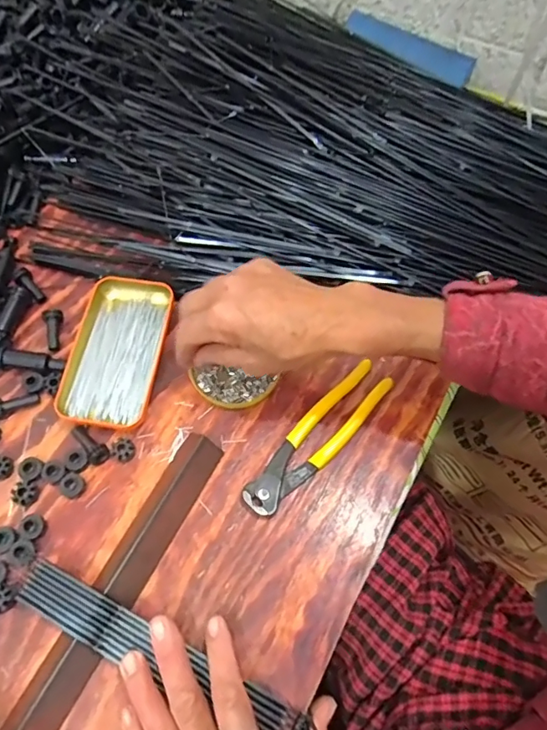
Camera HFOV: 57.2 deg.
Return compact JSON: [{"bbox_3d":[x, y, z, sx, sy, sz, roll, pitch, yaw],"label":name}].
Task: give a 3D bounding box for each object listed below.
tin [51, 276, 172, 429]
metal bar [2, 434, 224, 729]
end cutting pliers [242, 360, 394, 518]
[{"bbox_3d":[-0.140,-0.014,0.457,0.079,0.020,0.146,8,64,2],"label":"tin"},{"bbox_3d":[-0.117,0.168,0.366,0.033,0.029,0.263,27,66,11],"label":"metal bar"},{"bbox_3d":[0.039,0.059,0.421,0.038,0.016,0.162,41,69,17],"label":"end cutting pliers"}]

